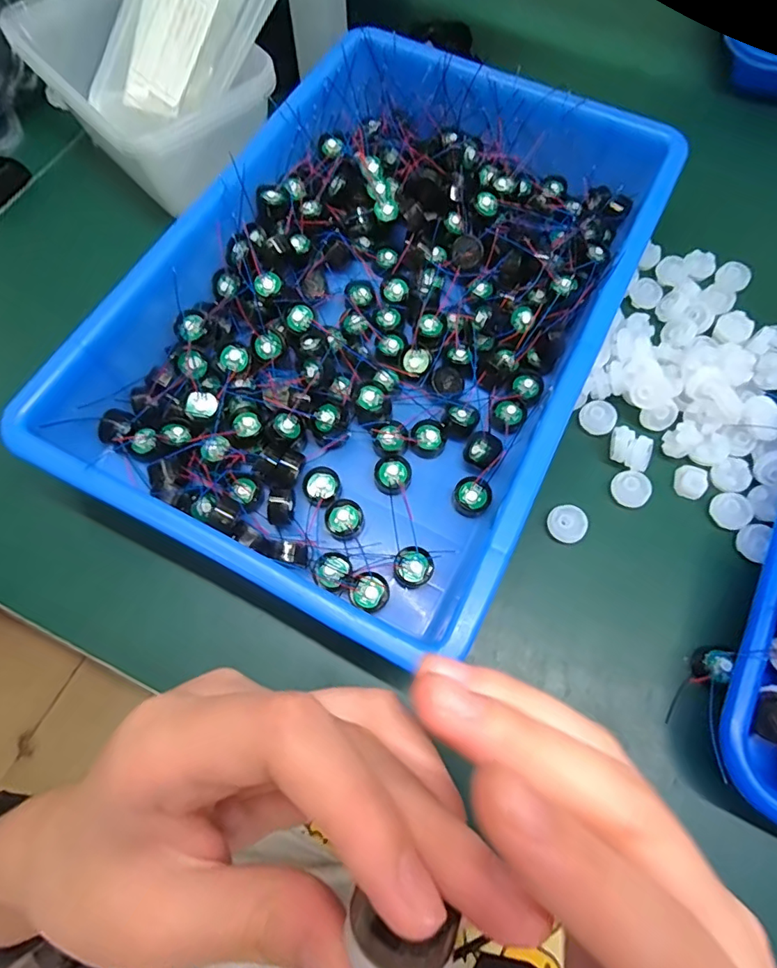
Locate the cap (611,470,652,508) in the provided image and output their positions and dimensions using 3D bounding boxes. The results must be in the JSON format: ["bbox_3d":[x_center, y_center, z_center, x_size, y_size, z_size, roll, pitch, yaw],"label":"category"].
[{"bbox_3d":[0.140,0.003,0.293,0.021,0.005,0.021,22,92,22],"label":"cap"}]

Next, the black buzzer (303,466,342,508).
[{"bbox_3d":[-0.037,0.002,0.287,0.021,0.008,0.024,-36,74,-13],"label":"black buzzer"}]

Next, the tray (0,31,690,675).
[{"bbox_3d":[0.001,-0.110,0.301,0.238,0.050,0.355,27,71,9],"label":"tray"}]

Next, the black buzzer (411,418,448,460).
[{"bbox_3d":[0.024,-0.026,0.298,0.020,0.014,0.018,32,72,11],"label":"black buzzer"}]

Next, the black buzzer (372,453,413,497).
[{"bbox_3d":[0.002,-0.005,0.290,0.021,0.008,0.022,27,71,9],"label":"black buzzer"}]

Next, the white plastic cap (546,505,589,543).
[{"bbox_3d":[0.100,0.023,0.287,0.020,0.012,0.021,0,69,-1],"label":"white plastic cap"}]

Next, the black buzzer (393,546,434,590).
[{"bbox_3d":[0.014,0.045,0.272,0.021,0.011,0.020,0,69,-1],"label":"black buzzer"}]

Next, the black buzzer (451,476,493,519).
[{"bbox_3d":[0.047,0.008,0.288,0.021,0.013,0.019,40,74,13],"label":"black buzzer"}]

